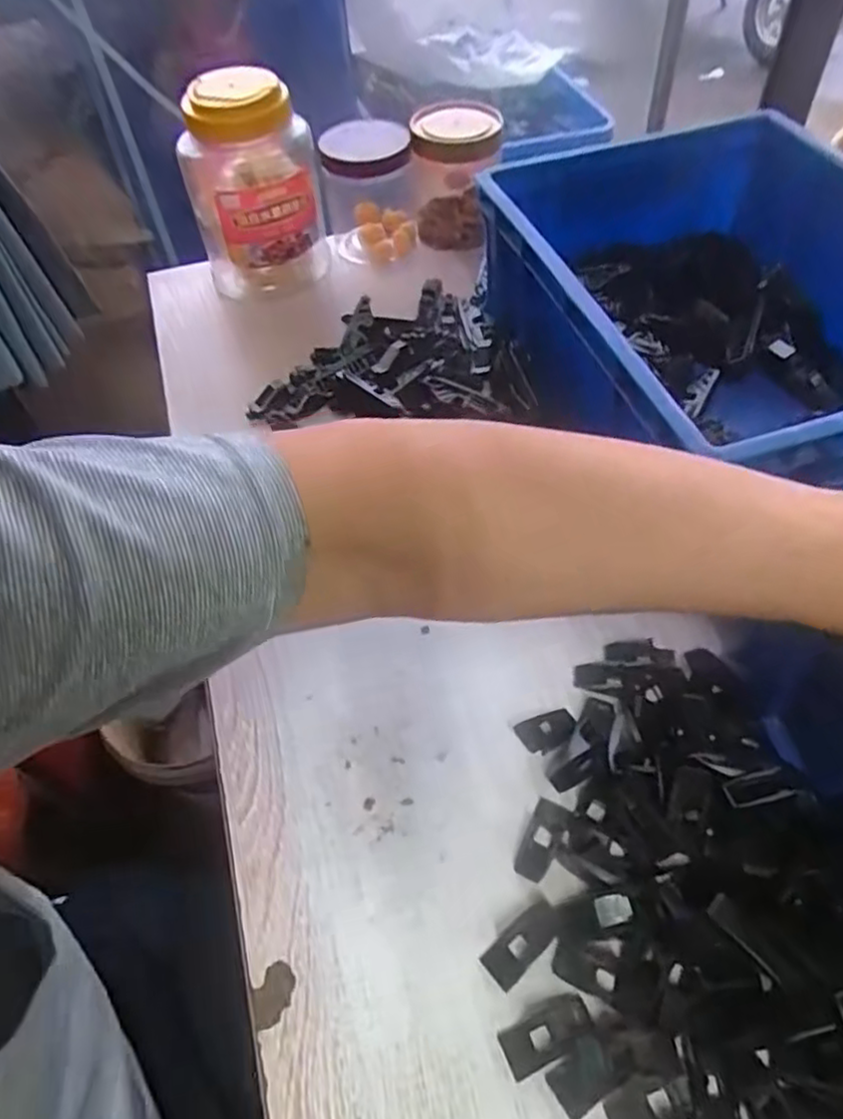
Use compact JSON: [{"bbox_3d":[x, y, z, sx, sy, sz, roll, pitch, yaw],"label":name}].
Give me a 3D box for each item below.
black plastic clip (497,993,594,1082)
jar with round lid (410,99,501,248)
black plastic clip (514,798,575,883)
[{"bbox_3d":[0.056,0.211,0.313,0.042,0.007,0.020,-27,56,-15],"label":"black plastic clip"},{"bbox_3d":[0.034,-0.369,0.680,0.078,0.117,0.076,-2,53,3],"label":"jar with round lid"},{"bbox_3d":[0.063,0.145,0.361,0.021,0.004,0.041,21,57,19],"label":"black plastic clip"}]

